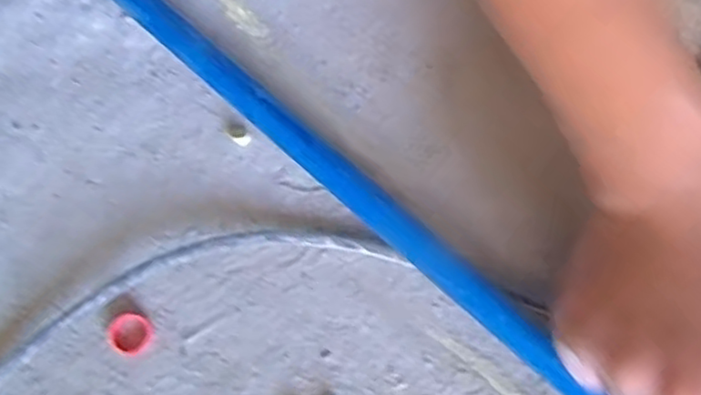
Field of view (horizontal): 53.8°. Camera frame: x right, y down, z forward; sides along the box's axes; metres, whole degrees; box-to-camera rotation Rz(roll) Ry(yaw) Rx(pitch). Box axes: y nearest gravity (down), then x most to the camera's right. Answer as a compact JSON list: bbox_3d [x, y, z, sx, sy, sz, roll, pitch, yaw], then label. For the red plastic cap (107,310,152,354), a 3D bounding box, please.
[{"bbox_3d":[-0.112,0.069,0.350,0.021,0.008,0.020,0,75,1],"label":"red plastic cap"}]

